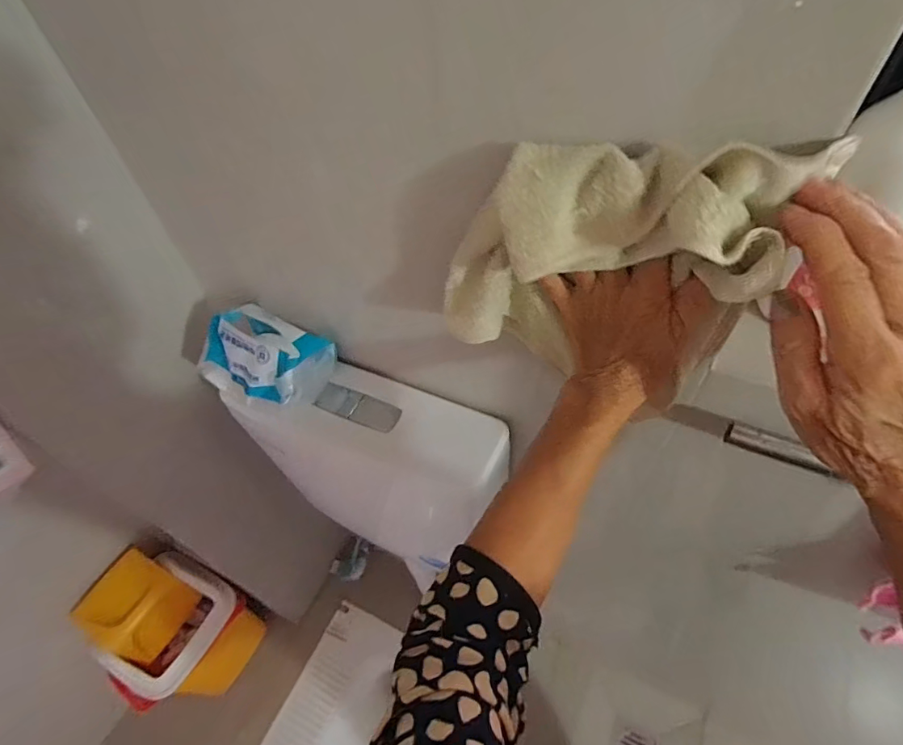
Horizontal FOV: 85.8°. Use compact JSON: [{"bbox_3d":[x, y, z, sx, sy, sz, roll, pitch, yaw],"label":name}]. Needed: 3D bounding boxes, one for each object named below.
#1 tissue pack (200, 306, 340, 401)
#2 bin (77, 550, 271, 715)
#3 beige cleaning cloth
[{"bbox_3d":[-0.215,-0.018,0.565,0.159,0.072,0.093,23,57,21],"label":"tissue pack"},{"bbox_3d":[-0.587,0.563,1.048,0.196,0.369,0.253,21,57,20],"label":"bin"},{"bbox_3d":[0.084,-0.070,0.297,0.227,0.136,0.055,-15,35,50],"label":"beige cleaning cloth"}]

